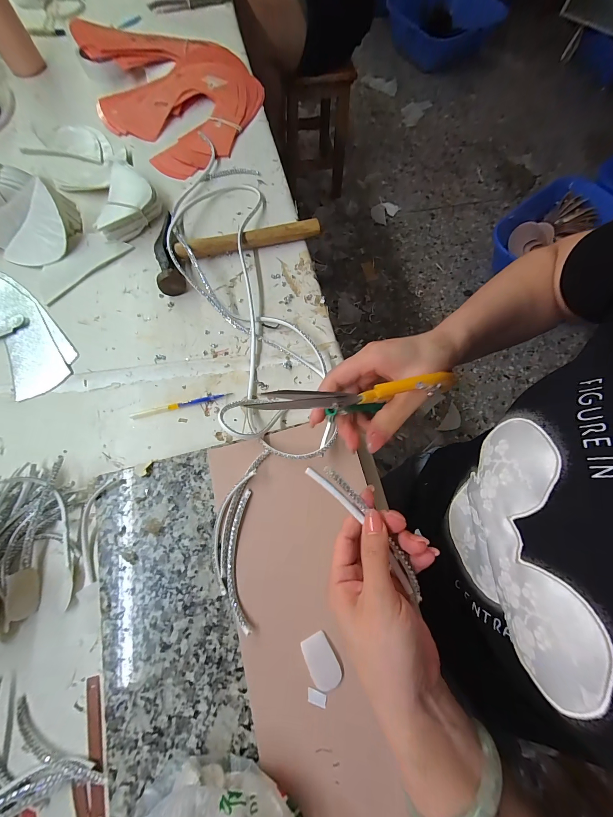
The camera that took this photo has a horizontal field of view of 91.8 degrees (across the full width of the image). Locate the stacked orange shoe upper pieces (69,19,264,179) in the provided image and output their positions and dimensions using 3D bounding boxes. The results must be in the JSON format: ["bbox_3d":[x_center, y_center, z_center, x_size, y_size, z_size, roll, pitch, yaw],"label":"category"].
[{"bbox_3d":[-0.230,-0.574,0.519,0.277,0.045,0.365,-34,76,-10],"label":"stacked orange shoe upper pieces"}]

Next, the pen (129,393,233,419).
[{"bbox_3d":[-0.153,-0.004,0.364,0.122,0.004,0.008,-13,73,-5],"label":"pen"}]

